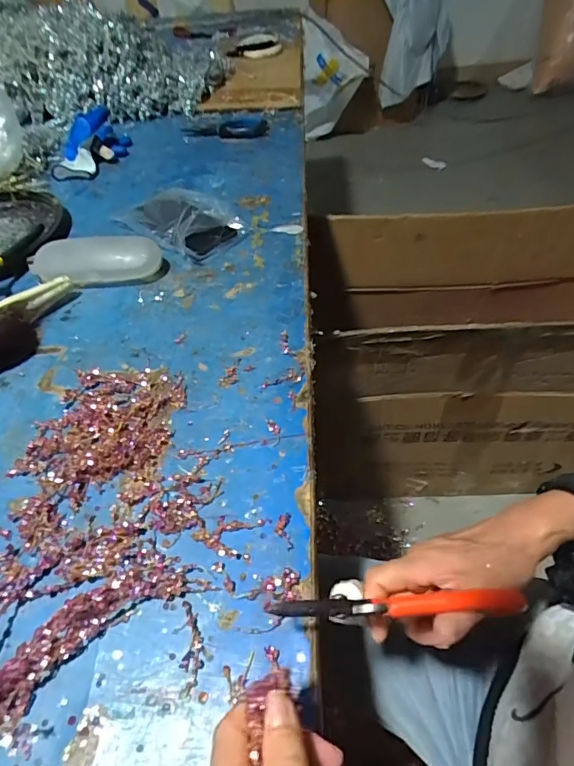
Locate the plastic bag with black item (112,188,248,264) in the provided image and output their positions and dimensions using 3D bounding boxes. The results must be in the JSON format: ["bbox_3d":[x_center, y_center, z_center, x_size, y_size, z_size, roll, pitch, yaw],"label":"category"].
[{"bbox_3d":[-0.151,-0.238,0.648,0.187,0.045,0.101,32,59,27],"label":"plastic bag with black item"}]

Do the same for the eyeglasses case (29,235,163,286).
[{"bbox_3d":[-0.248,-0.151,0.582,0.166,0.046,0.046,-4,50,1],"label":"eyeglasses case"}]

